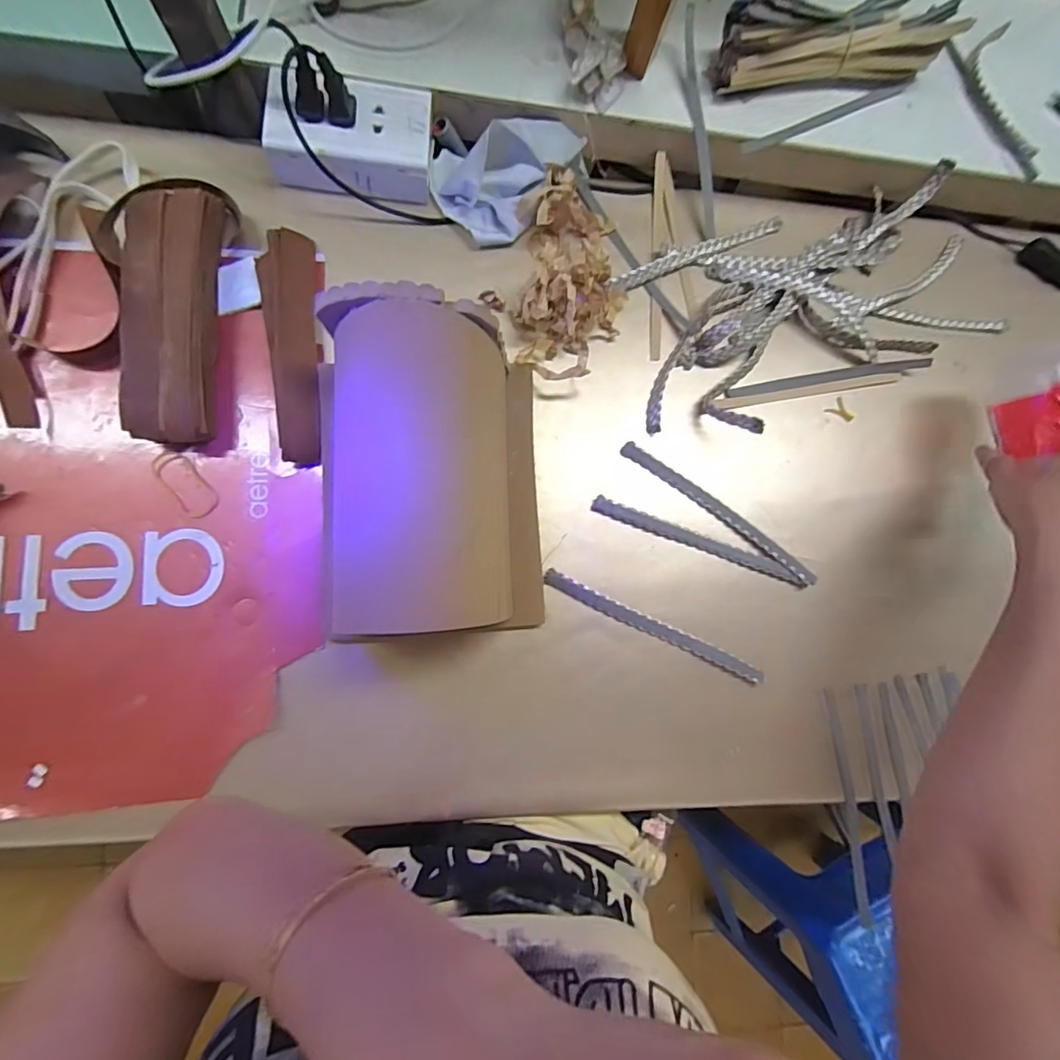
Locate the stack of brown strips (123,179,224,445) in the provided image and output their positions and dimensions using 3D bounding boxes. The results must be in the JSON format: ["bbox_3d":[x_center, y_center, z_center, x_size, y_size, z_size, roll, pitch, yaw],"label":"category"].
[{"bbox_3d":[-0.256,-0.159,0.353,0.061,0.035,0.194,0,84,-7],"label":"stack of brown strips"}]

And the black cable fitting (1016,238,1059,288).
[{"bbox_3d":[0.505,-0.257,0.468,0.059,0.023,0.022,40,81,-1],"label":"black cable fitting"}]

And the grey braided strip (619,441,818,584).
[{"bbox_3d":[0.156,-0.015,0.400,0.190,0.012,0.013,36,81,-2],"label":"grey braided strip"}]

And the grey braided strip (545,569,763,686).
[{"bbox_3d":[0.098,0.078,0.383,0.189,0.008,0.011,27,81,-4],"label":"grey braided strip"}]

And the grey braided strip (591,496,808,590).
[{"bbox_3d":[0.139,0.009,0.396,0.184,0.009,0.012,21,82,-4],"label":"grey braided strip"}]

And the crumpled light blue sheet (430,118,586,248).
[{"bbox_3d":[-0.012,-0.290,0.395,0.129,0.044,0.086,-8,85,-8],"label":"crumpled light blue sheet"}]

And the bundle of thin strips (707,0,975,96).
[{"bbox_3d":[0.258,-0.413,0.408,0.207,0.052,0.064,-19,86,-9],"label":"bundle of thin strips"}]

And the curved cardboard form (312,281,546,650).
[{"bbox_3d":[-0.063,-0.031,0.324,0.150,0.107,0.207,-1,84,-7],"label":"curved cardboard form"}]

